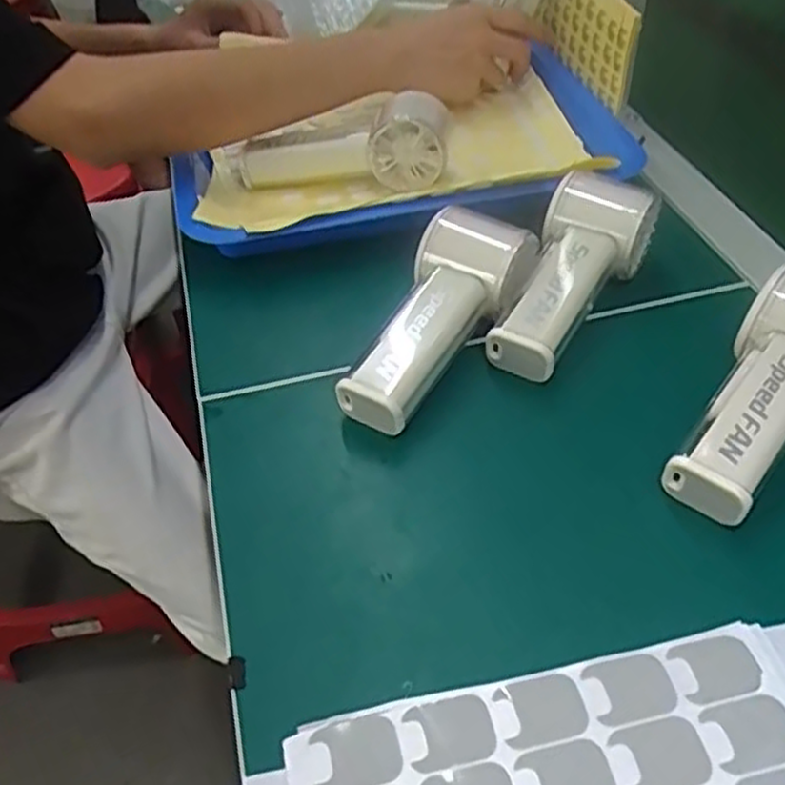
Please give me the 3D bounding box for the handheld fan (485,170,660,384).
[{"bbox_3d":[0.110,-0.074,0.454,0.061,0.052,0.152,20,50,21],"label":"handheld fan"}]

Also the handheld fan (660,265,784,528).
[{"bbox_3d":[0.189,0.006,0.385,0.057,0.051,0.142,31,69,29],"label":"handheld fan"}]

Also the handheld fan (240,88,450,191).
[{"bbox_3d":[-0.035,-0.179,0.550,0.149,0.047,0.052,-1,46,2],"label":"handheld fan"}]

